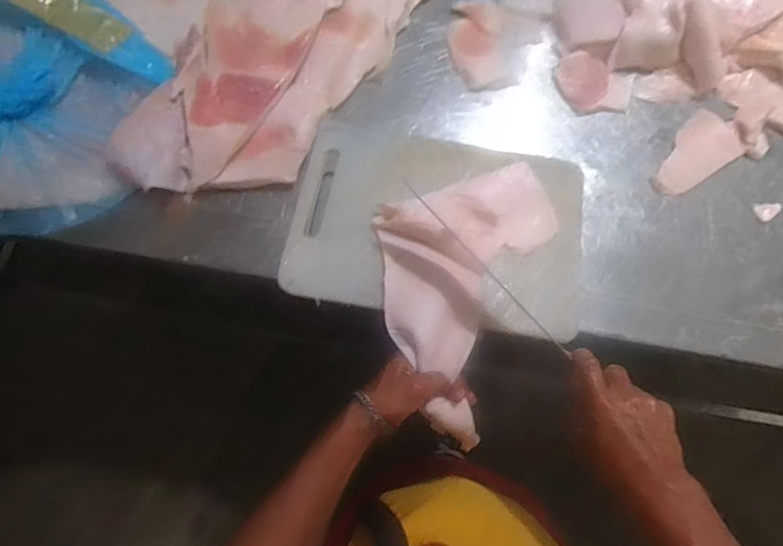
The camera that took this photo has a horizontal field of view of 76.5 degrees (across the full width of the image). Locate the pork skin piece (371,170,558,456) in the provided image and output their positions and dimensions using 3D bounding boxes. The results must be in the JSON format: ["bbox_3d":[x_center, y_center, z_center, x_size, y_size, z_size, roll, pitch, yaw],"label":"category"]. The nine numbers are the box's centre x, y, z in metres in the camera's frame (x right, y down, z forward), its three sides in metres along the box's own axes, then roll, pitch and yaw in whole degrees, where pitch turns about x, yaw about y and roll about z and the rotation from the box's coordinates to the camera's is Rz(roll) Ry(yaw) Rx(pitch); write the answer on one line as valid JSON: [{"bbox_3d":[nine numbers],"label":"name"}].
[{"bbox_3d":[0.108,0.029,0.551,0.232,0.062,0.274,-17,77,-5],"label":"pork skin piece"}]

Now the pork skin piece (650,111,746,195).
[{"bbox_3d":[0.402,-0.154,0.655,0.074,0.015,0.137,43,77,10],"label":"pork skin piece"}]

